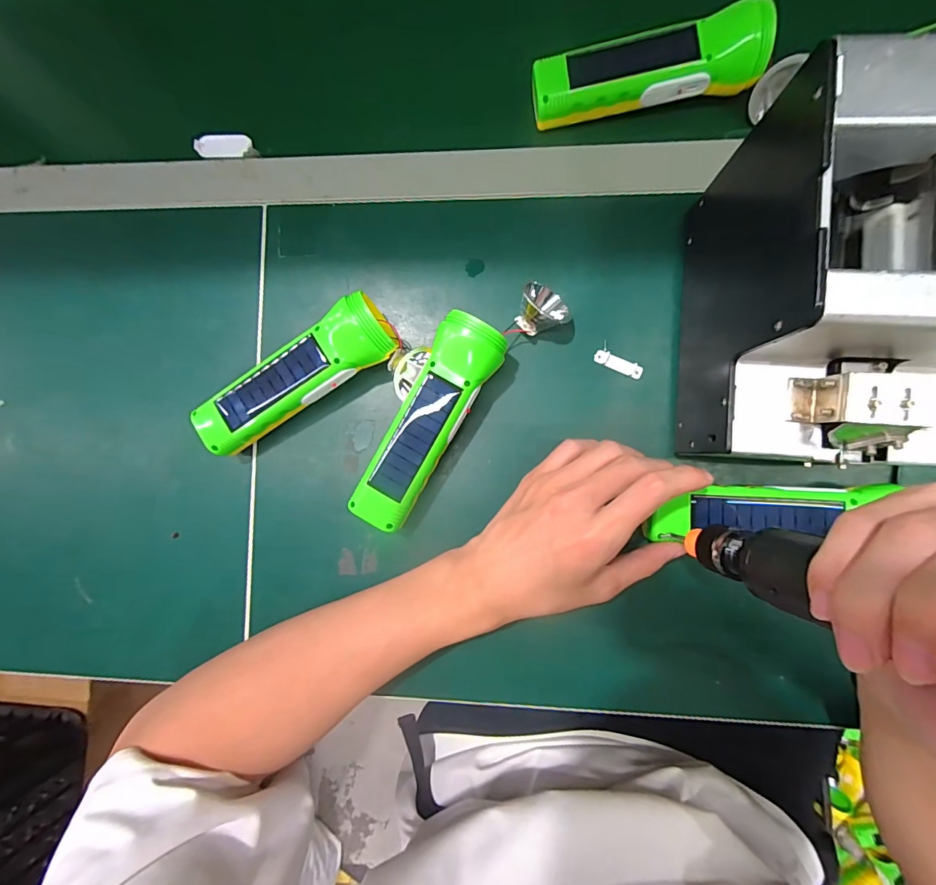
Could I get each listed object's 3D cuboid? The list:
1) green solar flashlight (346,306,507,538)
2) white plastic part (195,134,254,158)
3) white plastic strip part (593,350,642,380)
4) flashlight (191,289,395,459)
[{"bbox_3d":[-0.028,-0.012,0.310,0.047,0.045,0.160,27,89,5],"label":"green solar flashlight"},{"bbox_3d":[-0.212,-0.259,0.362,0.053,0.008,0.023,8,87,5],"label":"white plastic part"},{"bbox_3d":[0.116,-0.060,0.321,0.038,0.004,0.010,24,89,5],"label":"white plastic strip part"},{"bbox_3d":[-0.130,-0.046,0.317,0.164,0.051,0.050,-34,85,2],"label":"flashlight"}]

